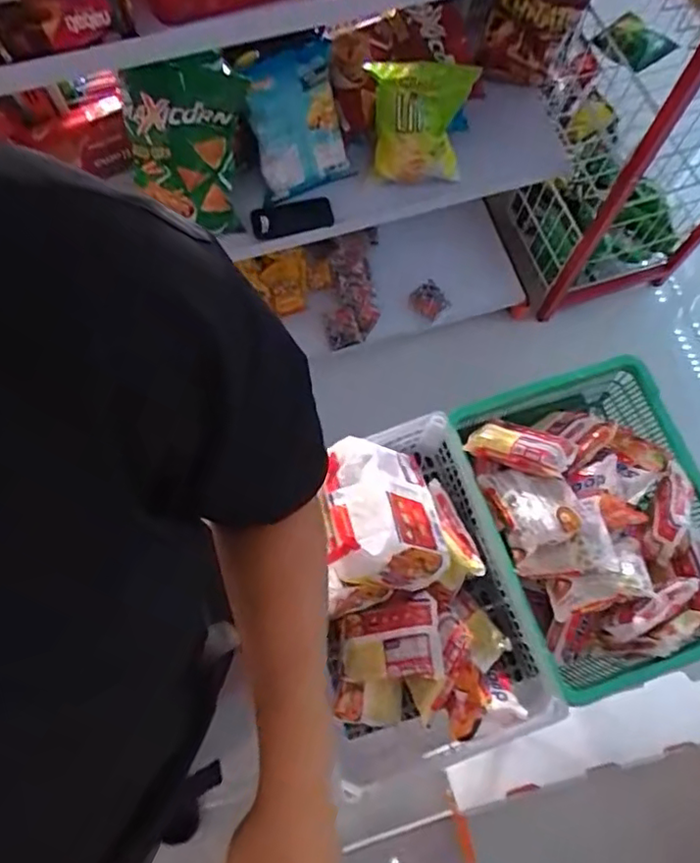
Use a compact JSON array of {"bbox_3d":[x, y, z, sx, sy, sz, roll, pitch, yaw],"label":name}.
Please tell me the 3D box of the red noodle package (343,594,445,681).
[{"bbox_3d":[0.052,0.292,0.834,0.152,0.028,0.106,-16,65,30],"label":"red noodle package"}]

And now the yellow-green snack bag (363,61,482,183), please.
[{"bbox_3d":[0.111,-0.513,0.969,0.154,0.187,0.101,4,73,1],"label":"yellow-green snack bag"}]

